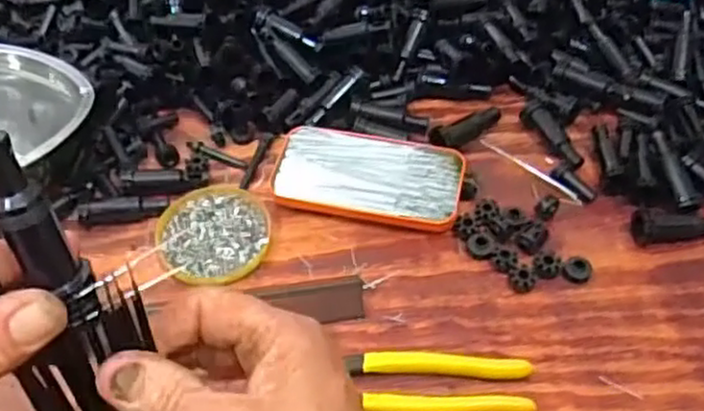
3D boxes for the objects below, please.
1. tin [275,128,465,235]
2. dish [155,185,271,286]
[{"bbox_3d":[0.013,-0.022,0.558,0.143,0.014,0.077,9,52,8],"label":"tin"},{"bbox_3d":[-0.103,0.020,0.539,0.081,0.009,0.089,-1,51,1],"label":"dish"}]

